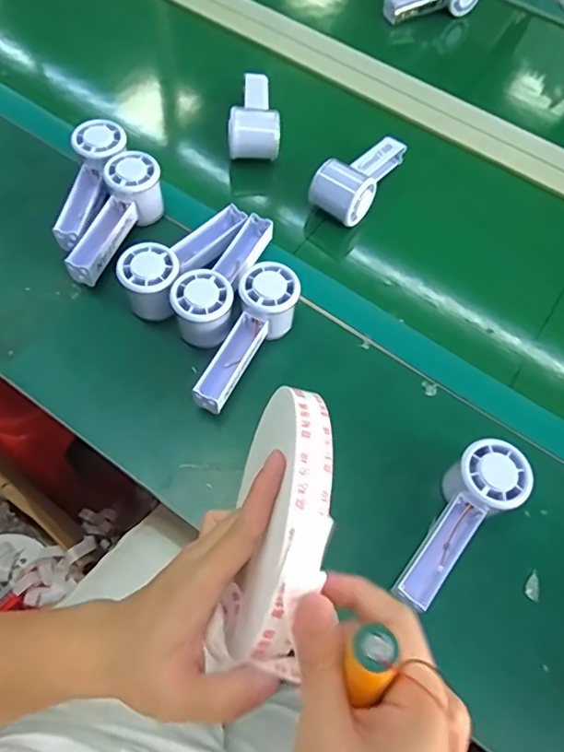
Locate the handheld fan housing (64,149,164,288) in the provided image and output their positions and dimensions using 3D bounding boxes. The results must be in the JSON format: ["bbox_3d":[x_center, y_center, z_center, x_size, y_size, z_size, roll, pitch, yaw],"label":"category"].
[{"bbox_3d":[-0.174,-0.166,0.555,0.053,0.047,0.155,16,63,5],"label":"handheld fan housing"}]

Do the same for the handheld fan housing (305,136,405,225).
[{"bbox_3d":[0.095,-0.246,0.619,0.063,0.050,0.152,29,65,12],"label":"handheld fan housing"}]

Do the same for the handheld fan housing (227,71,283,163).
[{"bbox_3d":[-0.034,-0.341,0.662,0.063,0.048,0.150,0,63,-3],"label":"handheld fan housing"}]

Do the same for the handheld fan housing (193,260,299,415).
[{"bbox_3d":[-0.035,-0.037,0.498,0.055,0.053,0.152,28,65,11],"label":"handheld fan housing"}]

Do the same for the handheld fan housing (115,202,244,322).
[{"bbox_3d":[-0.096,-0.127,0.535,0.058,0.044,0.156,34,66,14],"label":"handheld fan housing"}]

